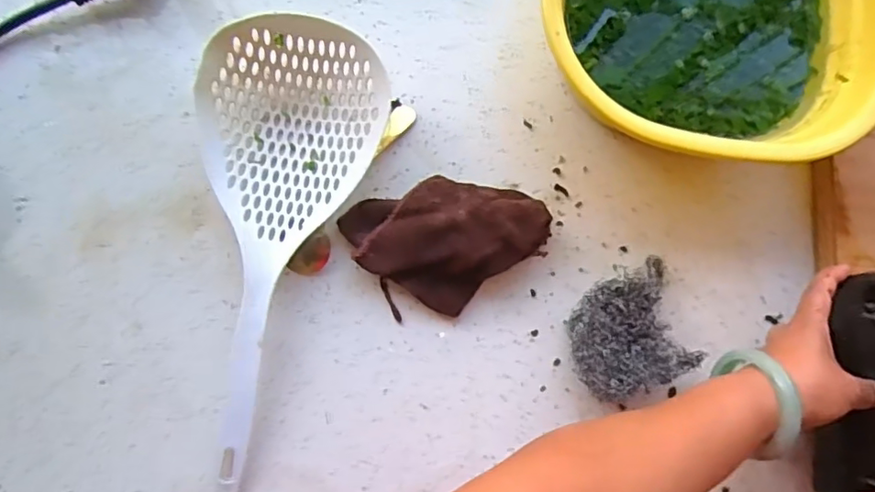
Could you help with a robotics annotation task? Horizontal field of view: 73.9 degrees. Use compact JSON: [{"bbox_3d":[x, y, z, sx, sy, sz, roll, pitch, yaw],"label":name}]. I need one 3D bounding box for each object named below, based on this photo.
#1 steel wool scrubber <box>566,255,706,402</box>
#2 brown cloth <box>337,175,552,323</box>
[{"bbox_3d":[0.142,0.063,0.435,0.096,0.044,0.086,-17,83,-5],"label":"steel wool scrubber"},{"bbox_3d":[0.011,-0.004,0.432,0.147,0.050,0.093,-15,83,-4],"label":"brown cloth"}]

